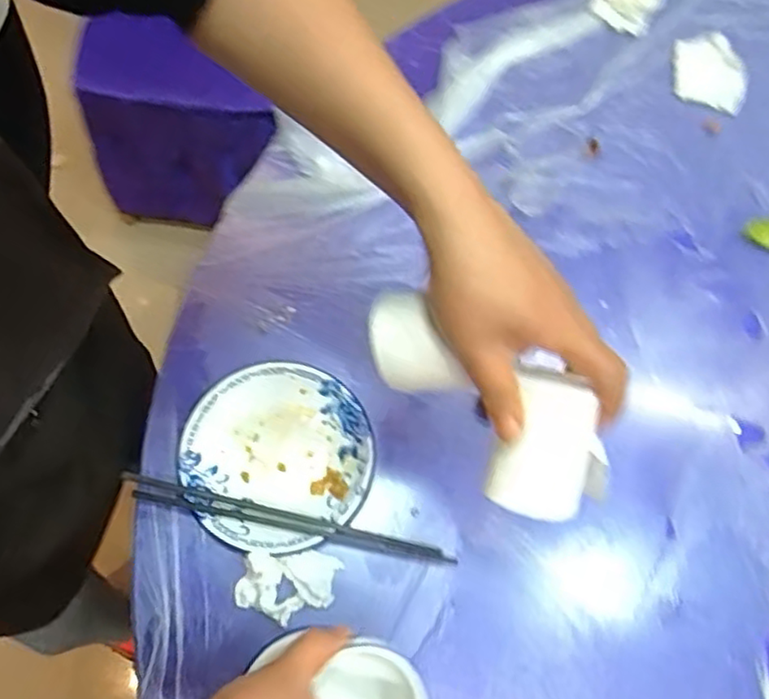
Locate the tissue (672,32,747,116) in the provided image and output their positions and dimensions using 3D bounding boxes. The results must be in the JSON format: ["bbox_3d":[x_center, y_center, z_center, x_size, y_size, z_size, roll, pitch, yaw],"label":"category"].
[{"bbox_3d":[0.361,-0.309,0.712,0.088,0.020,0.090,26,71,7],"label":"tissue"}]

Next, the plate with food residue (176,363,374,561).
[{"bbox_3d":[-0.088,0.090,0.550,0.155,0.030,0.154,0,72,0],"label":"plate with food residue"}]

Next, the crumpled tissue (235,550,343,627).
[{"bbox_3d":[-0.078,0.188,0.516,0.073,0.027,0.055,16,72,5],"label":"crumpled tissue"}]

